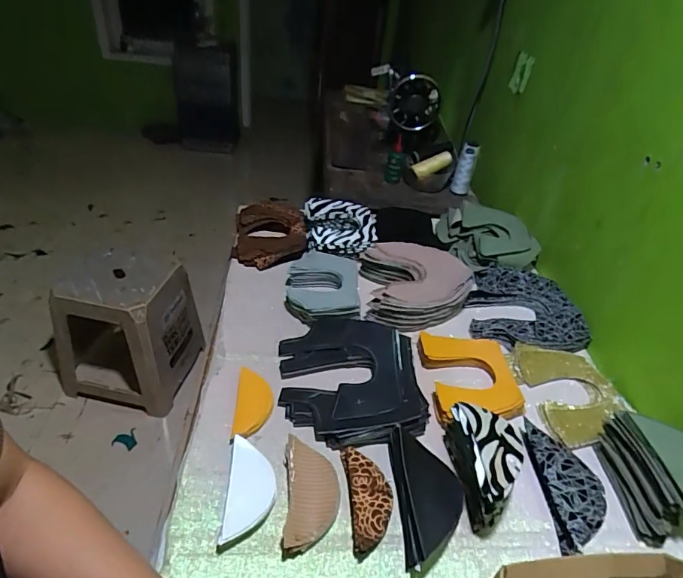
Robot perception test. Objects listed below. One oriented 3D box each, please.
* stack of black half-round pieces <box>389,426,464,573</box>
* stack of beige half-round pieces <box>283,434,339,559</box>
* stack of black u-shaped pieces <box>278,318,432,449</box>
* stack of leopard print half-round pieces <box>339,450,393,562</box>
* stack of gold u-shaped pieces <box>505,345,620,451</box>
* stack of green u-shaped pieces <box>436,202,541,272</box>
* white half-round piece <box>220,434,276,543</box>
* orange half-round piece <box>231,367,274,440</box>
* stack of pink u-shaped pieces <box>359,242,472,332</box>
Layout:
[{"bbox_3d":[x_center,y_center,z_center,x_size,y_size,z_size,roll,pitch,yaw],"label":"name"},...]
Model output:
[{"bbox_3d":[0.098,0.235,0.521,0.072,0.041,0.153,0,37,-7],"label":"stack of black half-round pieces"},{"bbox_3d":[-0.034,0.228,0.511,0.059,0.027,0.122,0,39,-4],"label":"stack of beige half-round pieces"},{"bbox_3d":[0.012,0.116,0.642,0.188,0.024,0.209,-2,40,-7],"label":"stack of black u-shaped pieces"},{"bbox_3d":[0.031,0.236,0.518,0.049,0.022,0.116,-2,40,-7],"label":"stack of leopard print half-round pieces"},{"bbox_3d":[0.329,0.158,0.663,0.148,0.035,0.164,7,39,-1],"label":"stack of gold u-shaped pieces"},{"bbox_3d":[0.295,-0.108,0.908,0.168,0.054,0.172,-3,40,-9],"label":"stack of green u-shaped pieces"},{"bbox_3d":[-0.099,0.222,0.503,0.052,0.031,0.104,4,39,-5],"label":"white half-round piece"},{"bbox_3d":[-0.115,0.151,0.597,0.047,0.016,0.110,0,39,-4],"label":"orange half-round piece"},{"bbox_3d":[0.130,-0.010,0.797,0.181,0.057,0.177,0,39,-5],"label":"stack of pink u-shaped pieces"}]

